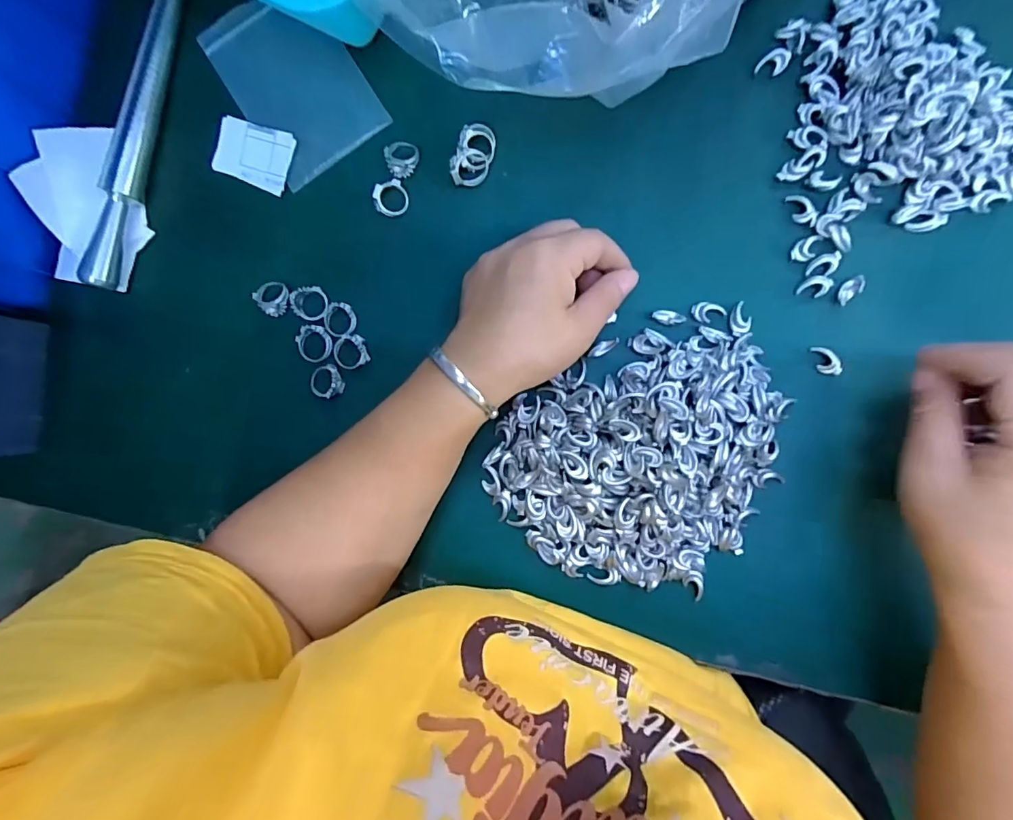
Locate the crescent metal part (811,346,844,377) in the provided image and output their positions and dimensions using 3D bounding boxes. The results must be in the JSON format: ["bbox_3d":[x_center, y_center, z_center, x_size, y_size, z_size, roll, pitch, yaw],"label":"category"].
[{"bbox_3d":[0.190,-0.029,0.297,0.011,0.005,0.021,-32,88,7],"label":"crescent metal part"}]

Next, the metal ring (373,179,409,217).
[{"bbox_3d":[-0.073,-0.134,0.317,0.022,0.004,0.021,-7,107,-24],"label":"metal ring"}]

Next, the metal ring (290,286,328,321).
[{"bbox_3d":[-0.129,-0.069,0.324,0.024,0.004,0.021,-10,89,7],"label":"metal ring"}]

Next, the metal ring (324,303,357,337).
[{"bbox_3d":[-0.109,-0.058,0.321,0.020,0.006,0.021,0,91,7],"label":"metal ring"}]

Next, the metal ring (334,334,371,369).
[{"bbox_3d":[-0.102,-0.038,0.323,0.022,0.008,0.022,0,91,7],"label":"metal ring"}]

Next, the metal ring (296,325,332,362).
[{"bbox_3d":[-0.126,-0.043,0.324,0.022,0.006,0.023,0,91,7],"label":"metal ring"}]

